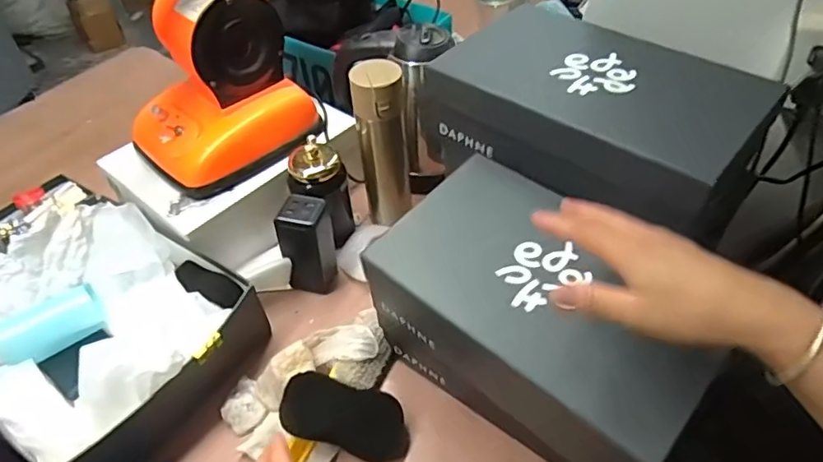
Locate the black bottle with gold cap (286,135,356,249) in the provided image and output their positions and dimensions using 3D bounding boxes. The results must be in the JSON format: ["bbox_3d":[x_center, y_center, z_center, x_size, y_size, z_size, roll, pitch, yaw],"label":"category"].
[{"bbox_3d":[-0.117,-0.053,0.726,0.061,0.148,0.063,-2,47,2],"label":"black bottle with gold cap"}]

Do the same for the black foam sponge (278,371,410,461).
[{"bbox_3d":[-0.067,0.193,0.570,0.137,0.010,0.067,24,76,-10],"label":"black foam sponge"}]

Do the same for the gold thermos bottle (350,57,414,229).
[{"bbox_3d":[-0.037,-0.107,0.731,0.063,0.232,0.054,-7,47,-4],"label":"gold thermos bottle"}]

